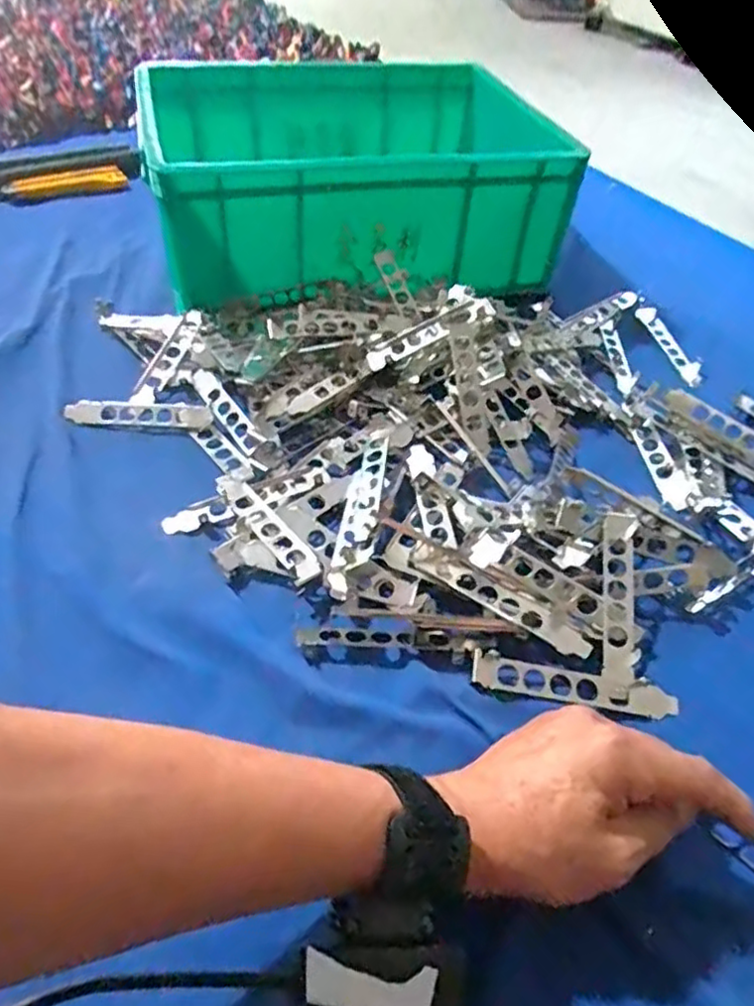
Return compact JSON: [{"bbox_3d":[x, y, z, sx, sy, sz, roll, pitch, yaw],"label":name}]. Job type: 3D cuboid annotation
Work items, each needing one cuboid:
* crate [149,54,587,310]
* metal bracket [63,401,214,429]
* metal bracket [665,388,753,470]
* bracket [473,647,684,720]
[{"bbox_3d":[-0.037,-0.348,0.704,0.390,0.134,0.325,-12,50,-15],"label":"crate"},{"bbox_3d":[-0.190,-0.074,0.529,0.114,0.008,0.025,2,48,-2],"label":"metal bracket"},{"bbox_3d":[0.288,-0.056,0.544,0.044,0.010,0.115,-31,57,-28],"label":"metal bracket"},{"bbox_3d":[0.116,0.105,0.380,0.118,0.009,0.022,9,48,4],"label":"bracket"}]

